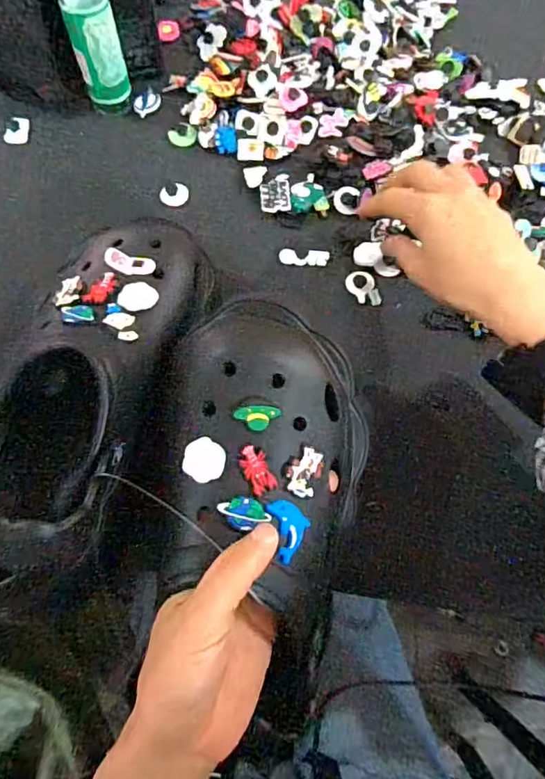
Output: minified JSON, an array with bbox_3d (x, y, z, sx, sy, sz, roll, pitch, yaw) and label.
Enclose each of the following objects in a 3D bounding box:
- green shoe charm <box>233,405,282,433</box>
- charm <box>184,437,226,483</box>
[{"bbox_3d":[-0.008,0.015,0.284,0.025,0.007,0.013,0,67,-1],"label":"green shoe charm"},{"bbox_3d":[-0.037,0.038,0.285,0.022,0.004,0.022,8,67,3],"label":"charm"}]

